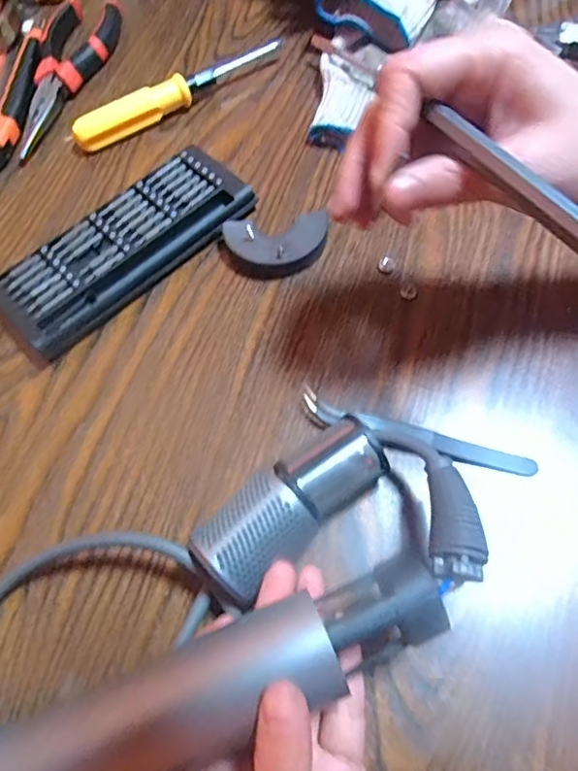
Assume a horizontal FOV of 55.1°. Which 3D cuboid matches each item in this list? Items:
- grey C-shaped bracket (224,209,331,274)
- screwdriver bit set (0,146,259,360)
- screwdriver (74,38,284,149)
[{"bbox_3d":[-0.007,-0.081,0.323,0.059,0.017,0.034,-5,66,0],"label":"grey C-shaped bracket"},{"bbox_3d":[-0.096,-0.083,0.328,0.152,0.015,0.059,-42,71,-16],"label":"screwdriver bit set"},{"bbox_3d":[-0.075,-0.204,0.386,0.159,0.017,0.018,-29,68,-11],"label":"screwdriver"}]

